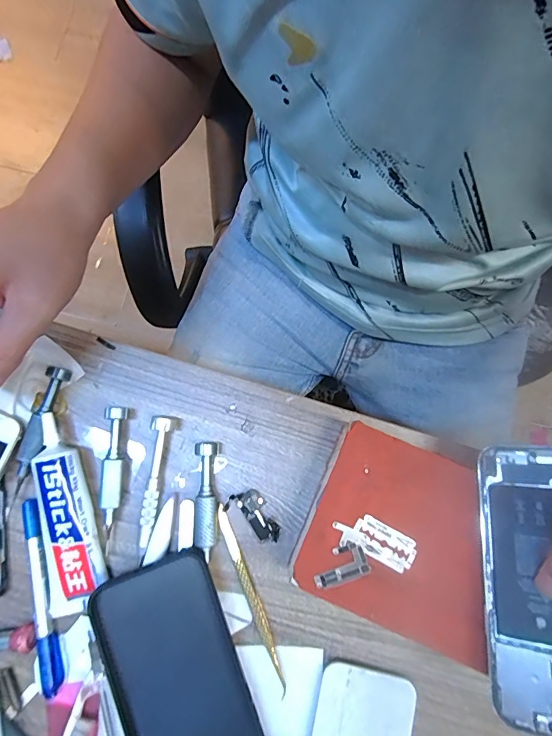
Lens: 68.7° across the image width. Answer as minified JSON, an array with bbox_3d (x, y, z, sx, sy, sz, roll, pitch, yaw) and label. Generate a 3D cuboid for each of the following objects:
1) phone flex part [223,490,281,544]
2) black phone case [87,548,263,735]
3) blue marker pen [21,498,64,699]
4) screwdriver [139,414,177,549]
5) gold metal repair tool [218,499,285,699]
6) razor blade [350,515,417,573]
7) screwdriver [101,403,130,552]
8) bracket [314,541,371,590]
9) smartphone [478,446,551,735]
[{"bbox_3d":[-0.015,0.108,0.300,0.045,0.010,0.025,35,80,5],"label":"phone flex part"},{"bbox_3d":[-0.066,0.215,0.273,0.083,0.020,0.161,-20,80,-5],"label":"black phone case"},{"bbox_3d":[-0.167,0.160,0.288,0.013,0.008,0.129,-11,80,-3],"label":"blue marker pen"},{"bbox_3d":[-0.091,0.083,0.300,0.017,0.017,0.094,8,79,0],"label":"screwdriver"},{"bbox_3d":[-0.018,0.163,0.292,0.009,0.009,0.127,-23,81,-6],"label":"gold metal repair tool"},{"bbox_3d":[0.071,0.114,0.263,0.041,0.004,0.022,28,81,4],"label":"razor blade"},{"bbox_3d":[-0.120,0.080,0.301,0.018,0.016,0.103,-1,79,-2],"label":"screwdriver"},{"bbox_3d":[0.041,0.128,0.261,0.035,0.004,0.021,-22,81,-4],"label":"bracket"},{"bbox_3d":[0.167,0.128,0.238,0.075,0.007,0.157,-3,74,25],"label":"smartphone"}]

